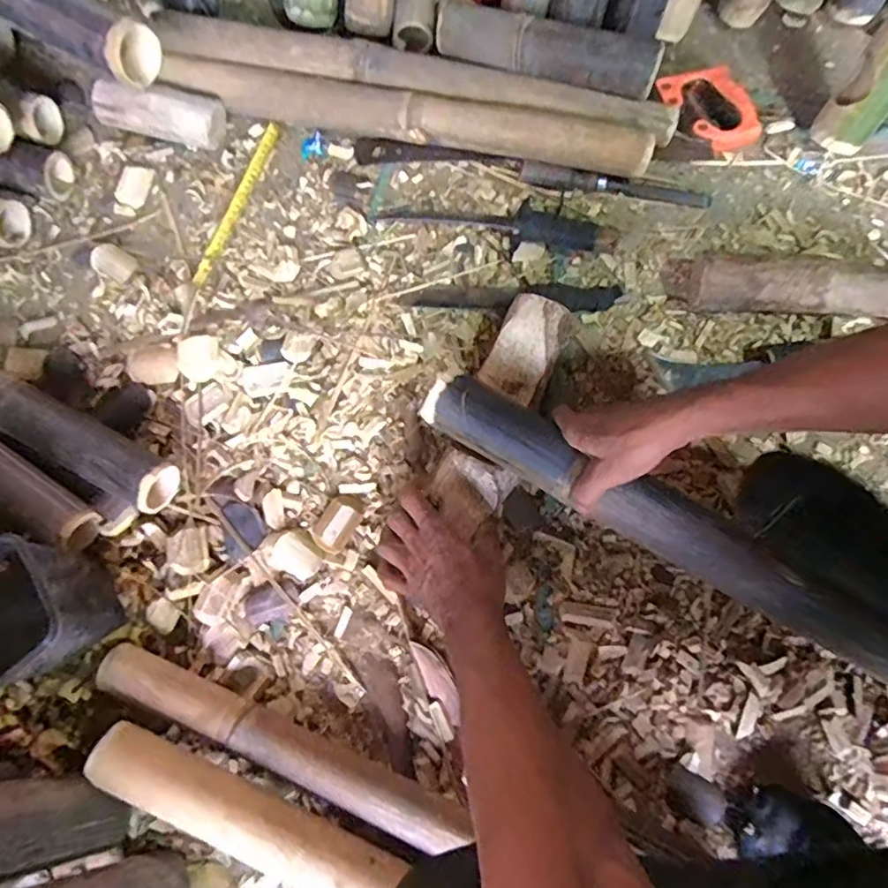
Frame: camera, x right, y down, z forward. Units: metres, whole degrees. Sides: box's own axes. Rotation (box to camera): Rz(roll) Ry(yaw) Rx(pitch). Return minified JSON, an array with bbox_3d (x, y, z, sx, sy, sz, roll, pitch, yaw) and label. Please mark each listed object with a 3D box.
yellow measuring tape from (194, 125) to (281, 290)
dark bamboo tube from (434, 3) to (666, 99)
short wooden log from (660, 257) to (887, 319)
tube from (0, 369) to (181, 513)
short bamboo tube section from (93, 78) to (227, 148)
[{"bbox_3d":[-0.265,-0.311,0.744,0.020,0.006,0.245,18,77,6],"label":"yellow measuring tape"},{"bbox_3d":[0.125,-0.483,0.700,0.262,0.057,0.067,16,76,4],"label":"dark bamboo tube"},{"bbox_3d":[0.406,-0.182,0.669,0.272,0.068,0.083,11,76,4],"label":"short wooden log"},{"bbox_3d":[-0.412,-0.010,0.634,0.262,0.066,0.057,26,78,8],"label":"tube"},{"bbox_3d":[-0.358,-0.422,0.744,0.158,0.061,0.054,13,76,4],"label":"short bamboo tube section"}]

